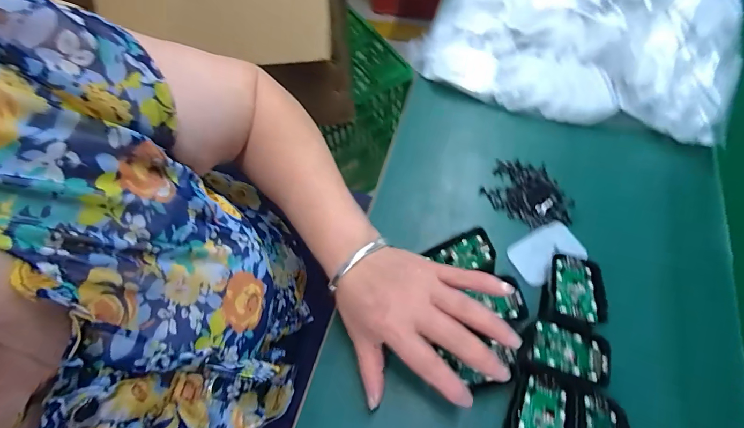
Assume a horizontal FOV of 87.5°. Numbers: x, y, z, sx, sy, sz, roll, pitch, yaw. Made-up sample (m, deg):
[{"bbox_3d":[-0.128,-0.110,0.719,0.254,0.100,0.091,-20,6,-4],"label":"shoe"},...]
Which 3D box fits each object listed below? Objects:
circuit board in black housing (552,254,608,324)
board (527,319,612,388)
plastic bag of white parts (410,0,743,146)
[{"bbox_3d":[0.181,0.065,0.341,0.040,0.007,0.065,9,46,15],"label":"circuit board in black housing"},{"bbox_3d":[0.160,0.110,0.313,0.067,0.012,0.039,11,62,9],"label":"board"},{"bbox_3d":[0.253,-0.238,0.475,0.342,0.110,0.249,22,65,15],"label":"plastic bag of white parts"}]

